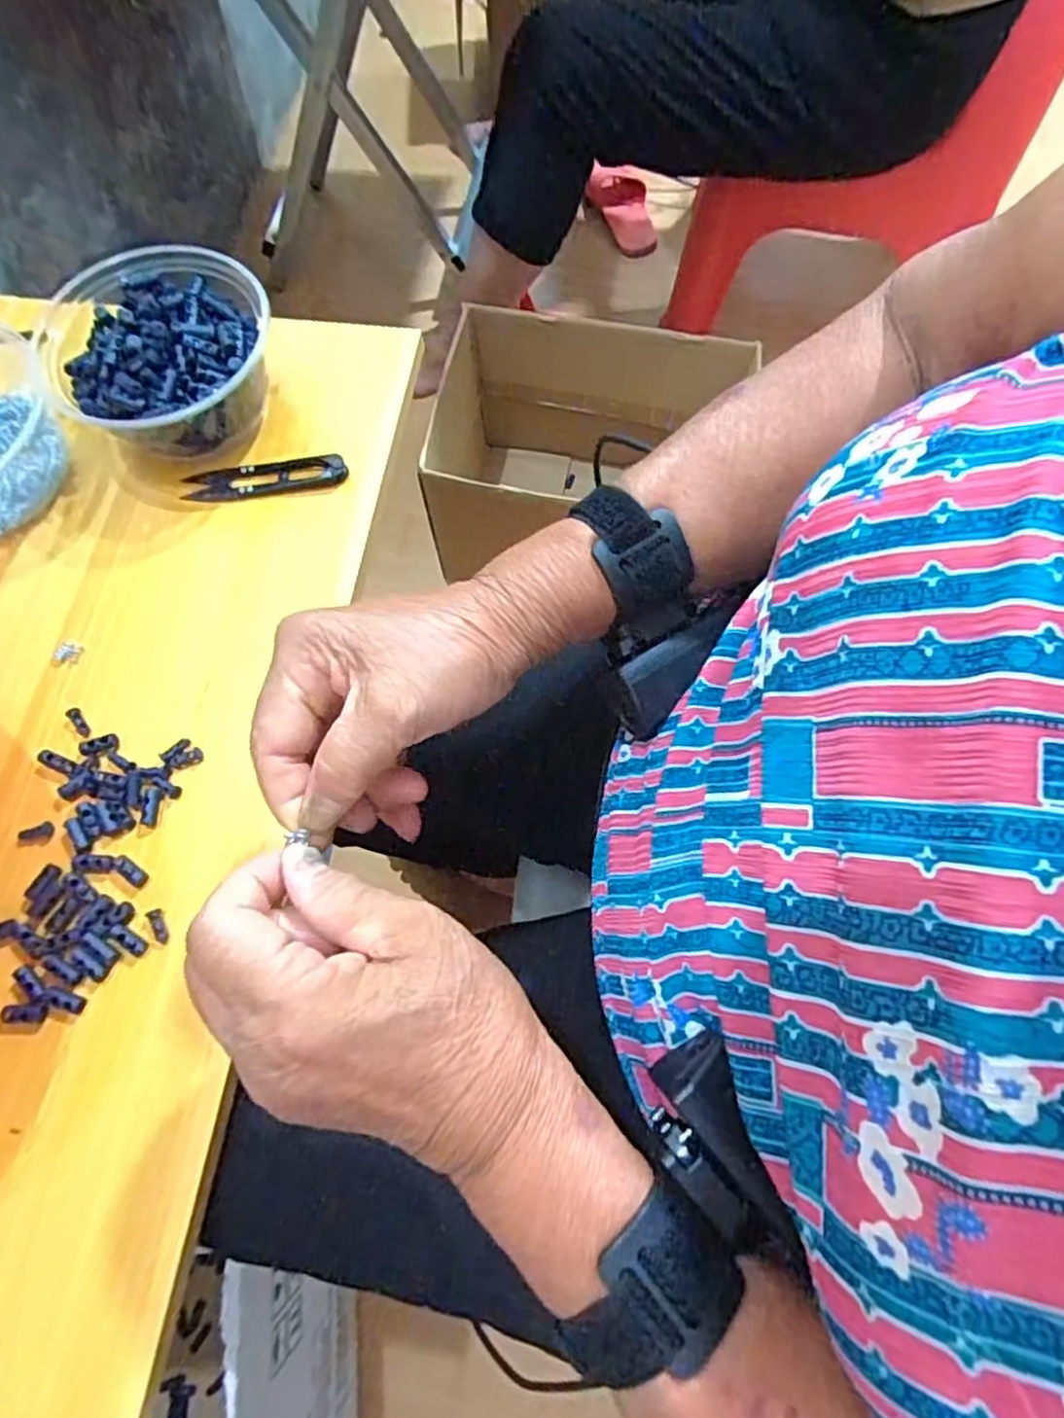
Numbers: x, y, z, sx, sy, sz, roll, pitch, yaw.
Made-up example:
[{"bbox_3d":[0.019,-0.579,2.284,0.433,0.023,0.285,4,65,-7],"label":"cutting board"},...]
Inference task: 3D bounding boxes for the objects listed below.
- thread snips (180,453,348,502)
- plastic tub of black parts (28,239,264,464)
[{"bbox_3d":[-0.165,-0.143,0.427,0.100,0.009,0.026,-5,72,0],"label":"thread snips"},{"bbox_3d":[-0.223,-0.205,0.417,0.127,0.056,0.127,-1,72,2],"label":"plastic tub of black parts"}]

